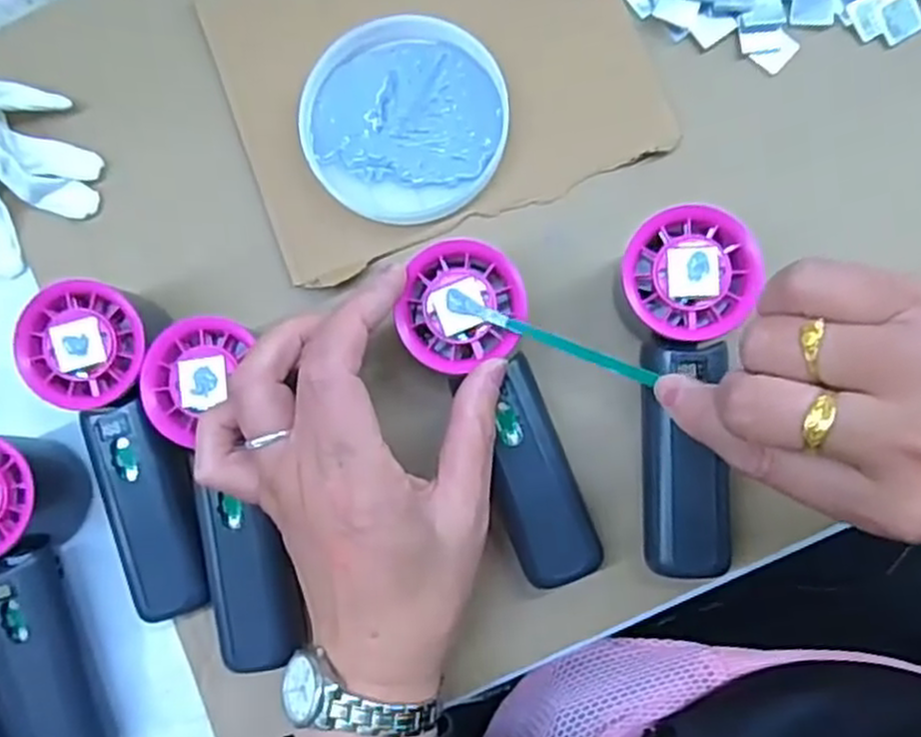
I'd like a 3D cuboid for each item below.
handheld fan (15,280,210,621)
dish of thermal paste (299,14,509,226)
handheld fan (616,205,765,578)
[{"bbox_3d":[-0.147,0.036,0.359,0.057,0.054,0.154,-23,84,2],"label":"handheld fan"},{"bbox_3d":[-0.029,-0.125,0.383,0.101,0.017,0.096,0,85,4],"label":"dish of thermal paste"},{"bbox_3d":[0.103,0.011,0.343,0.056,0.056,0.152,-7,84,4],"label":"handheld fan"}]

